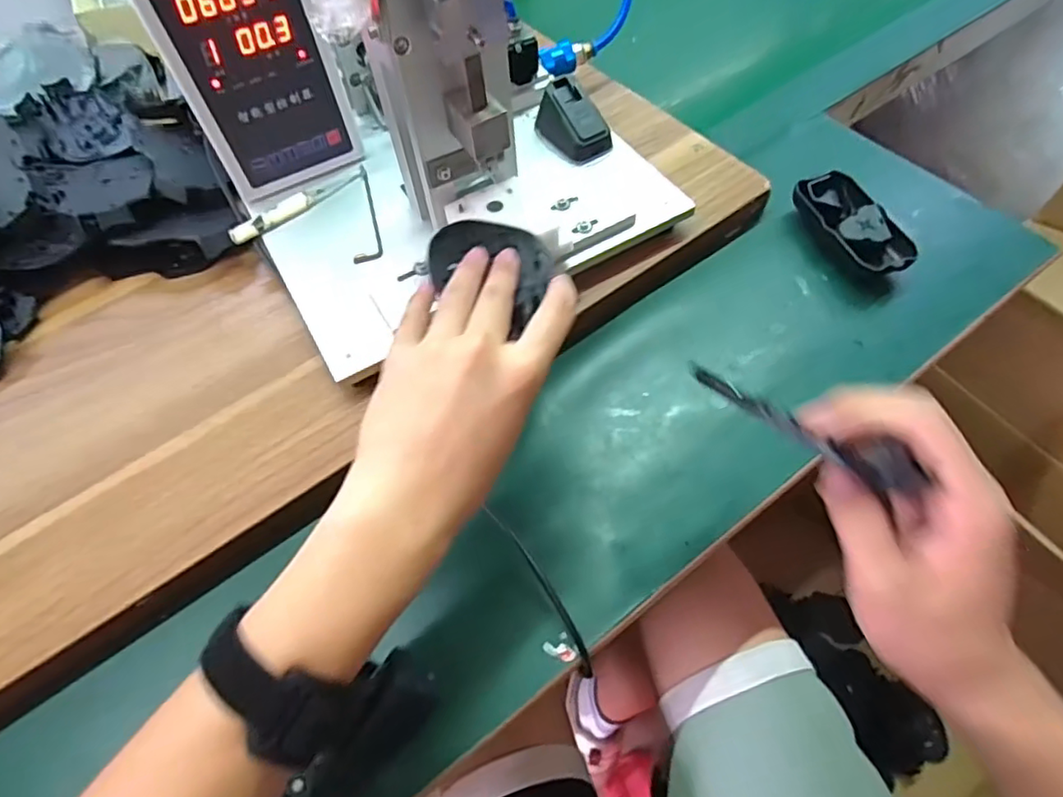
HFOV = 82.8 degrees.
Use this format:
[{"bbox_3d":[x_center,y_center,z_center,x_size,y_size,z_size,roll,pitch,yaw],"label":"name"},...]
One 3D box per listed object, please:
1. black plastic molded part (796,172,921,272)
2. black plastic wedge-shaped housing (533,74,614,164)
[{"bbox_3d":[0.265,-0.140,0.499,0.052,0.030,0.106,-16,60,-7],"label":"black plastic molded part"},{"bbox_3d":[0.034,-0.232,0.504,0.040,0.034,0.065,-36,65,-17],"label":"black plastic wedge-shaped housing"}]

